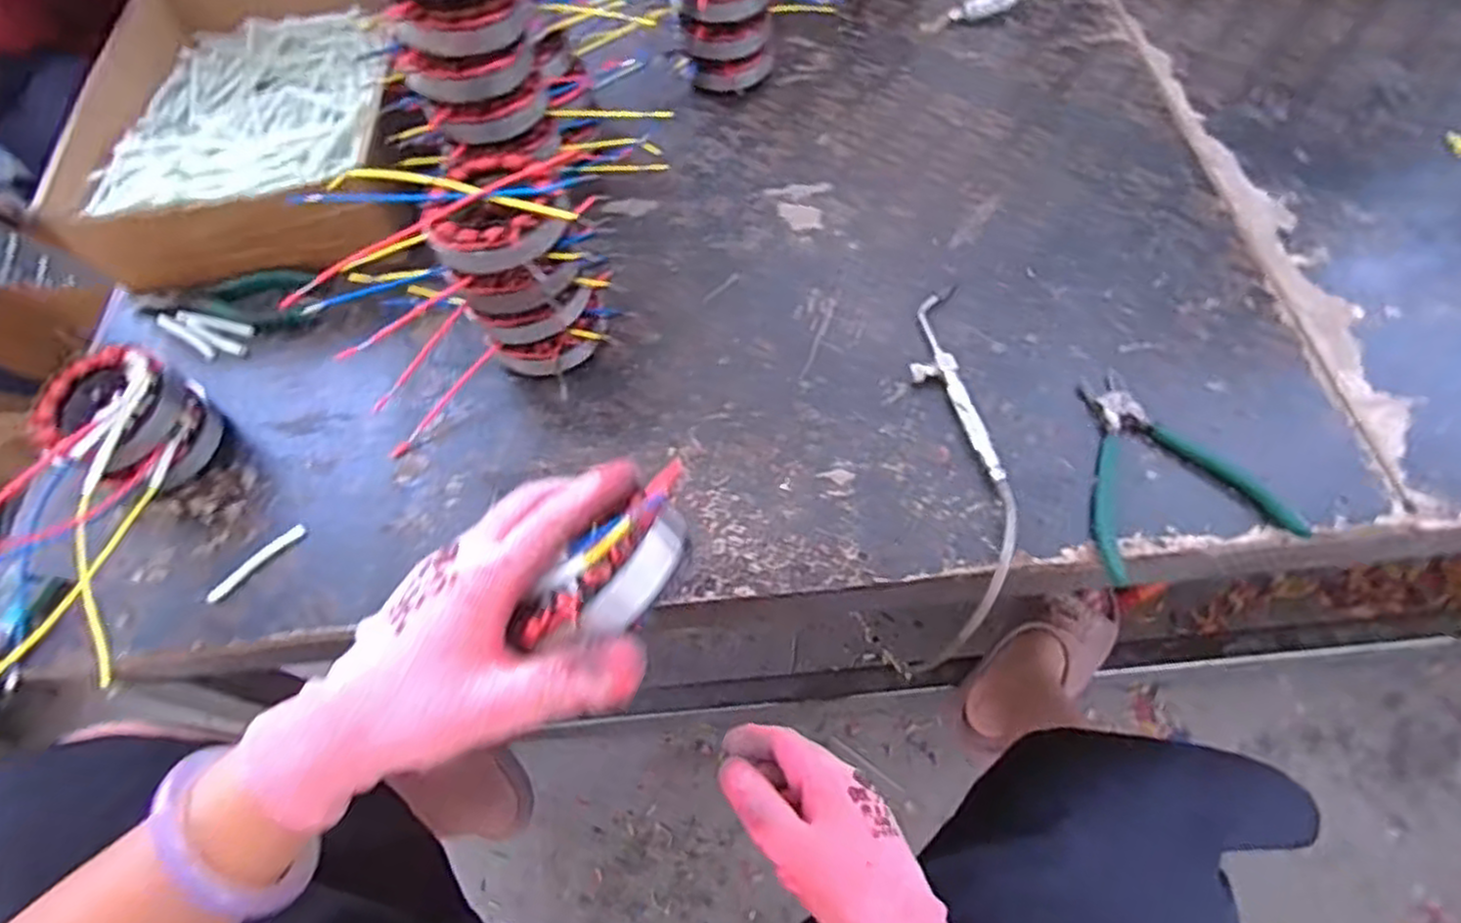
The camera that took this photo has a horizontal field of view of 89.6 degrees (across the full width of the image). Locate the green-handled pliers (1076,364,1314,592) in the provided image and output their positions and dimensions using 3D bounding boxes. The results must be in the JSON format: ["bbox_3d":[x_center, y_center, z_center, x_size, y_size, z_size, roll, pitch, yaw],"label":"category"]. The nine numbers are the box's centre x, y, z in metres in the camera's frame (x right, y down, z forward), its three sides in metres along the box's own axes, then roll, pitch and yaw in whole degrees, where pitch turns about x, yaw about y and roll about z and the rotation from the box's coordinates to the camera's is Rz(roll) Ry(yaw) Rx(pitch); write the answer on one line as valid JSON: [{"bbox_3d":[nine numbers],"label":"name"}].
[{"bbox_3d":[0.270,0.001,0.478,0.125,0.016,0.141,-16,62,-5],"label":"green-handled pliers"}]

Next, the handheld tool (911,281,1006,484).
[{"bbox_3d":[0.152,-0.058,0.516,0.044,0.018,0.167,-5,61,1],"label":"handheld tool"}]

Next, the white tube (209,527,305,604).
[{"bbox_3d":[-0.313,0.065,0.485,0.069,0.006,0.011,-42,68,-16],"label":"white tube"}]

